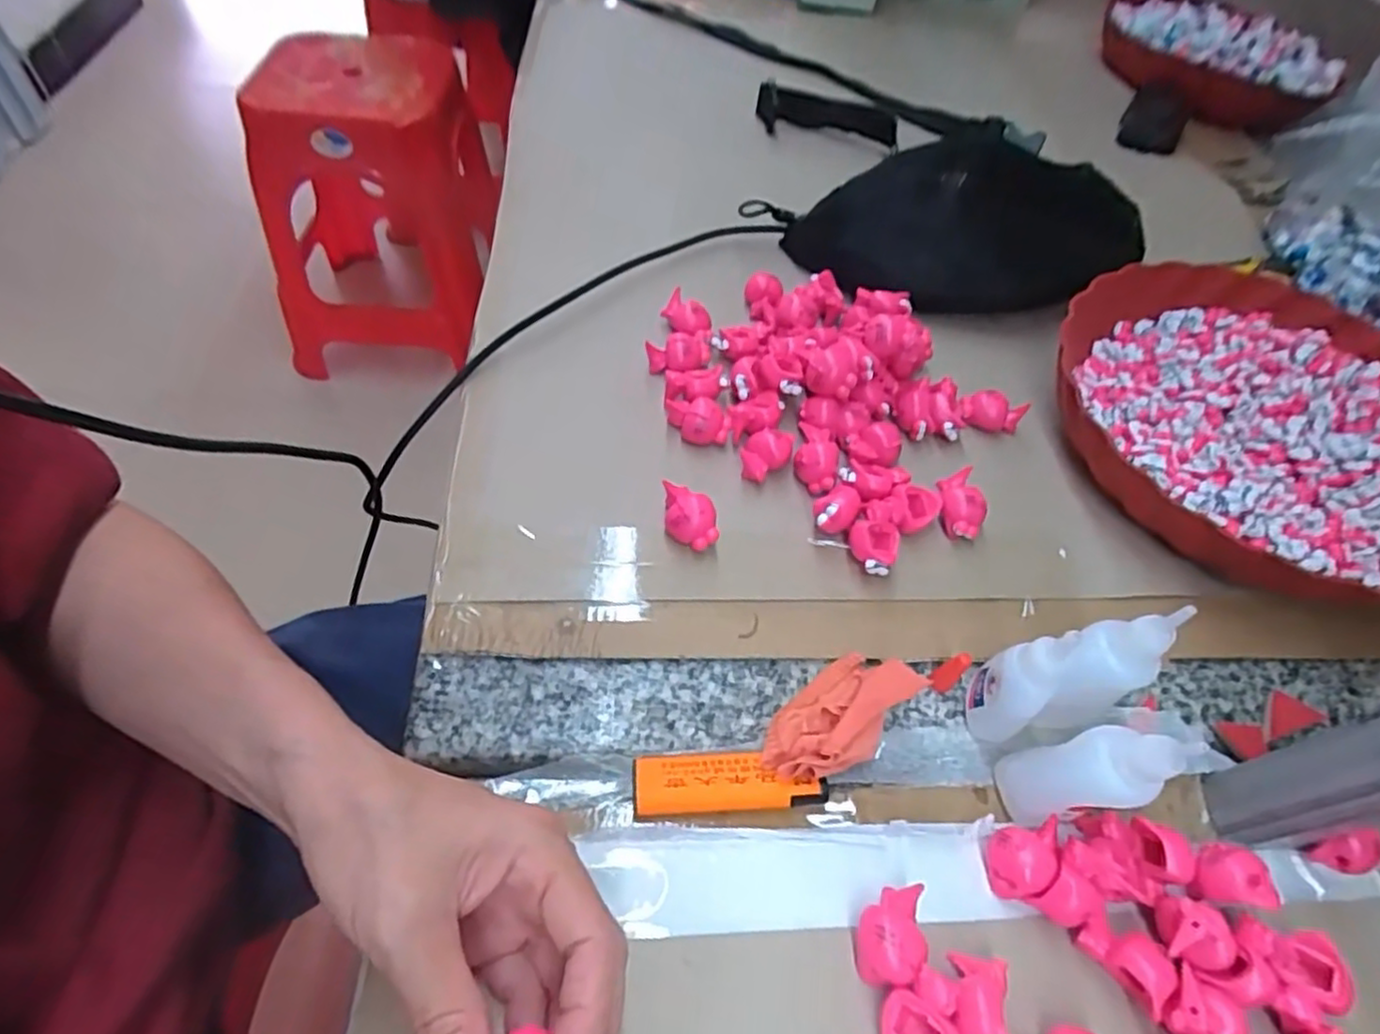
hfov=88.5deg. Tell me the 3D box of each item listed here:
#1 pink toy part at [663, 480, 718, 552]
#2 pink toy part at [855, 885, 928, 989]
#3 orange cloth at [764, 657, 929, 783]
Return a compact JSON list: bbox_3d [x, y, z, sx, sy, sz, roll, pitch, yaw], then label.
[{"bbox_3d":[0.000,-0.001,0.359,0.024,0.024,0.031,-4,55,-5],"label":"pink toy part"},{"bbox_3d":[0.073,0.155,0.263,0.024,0.019,0.032,5,55,1],"label":"pink toy part"},{"bbox_3d":[0.064,0.087,0.309,0.039,0.018,0.075,36,61,21],"label":"orange cloth"}]

